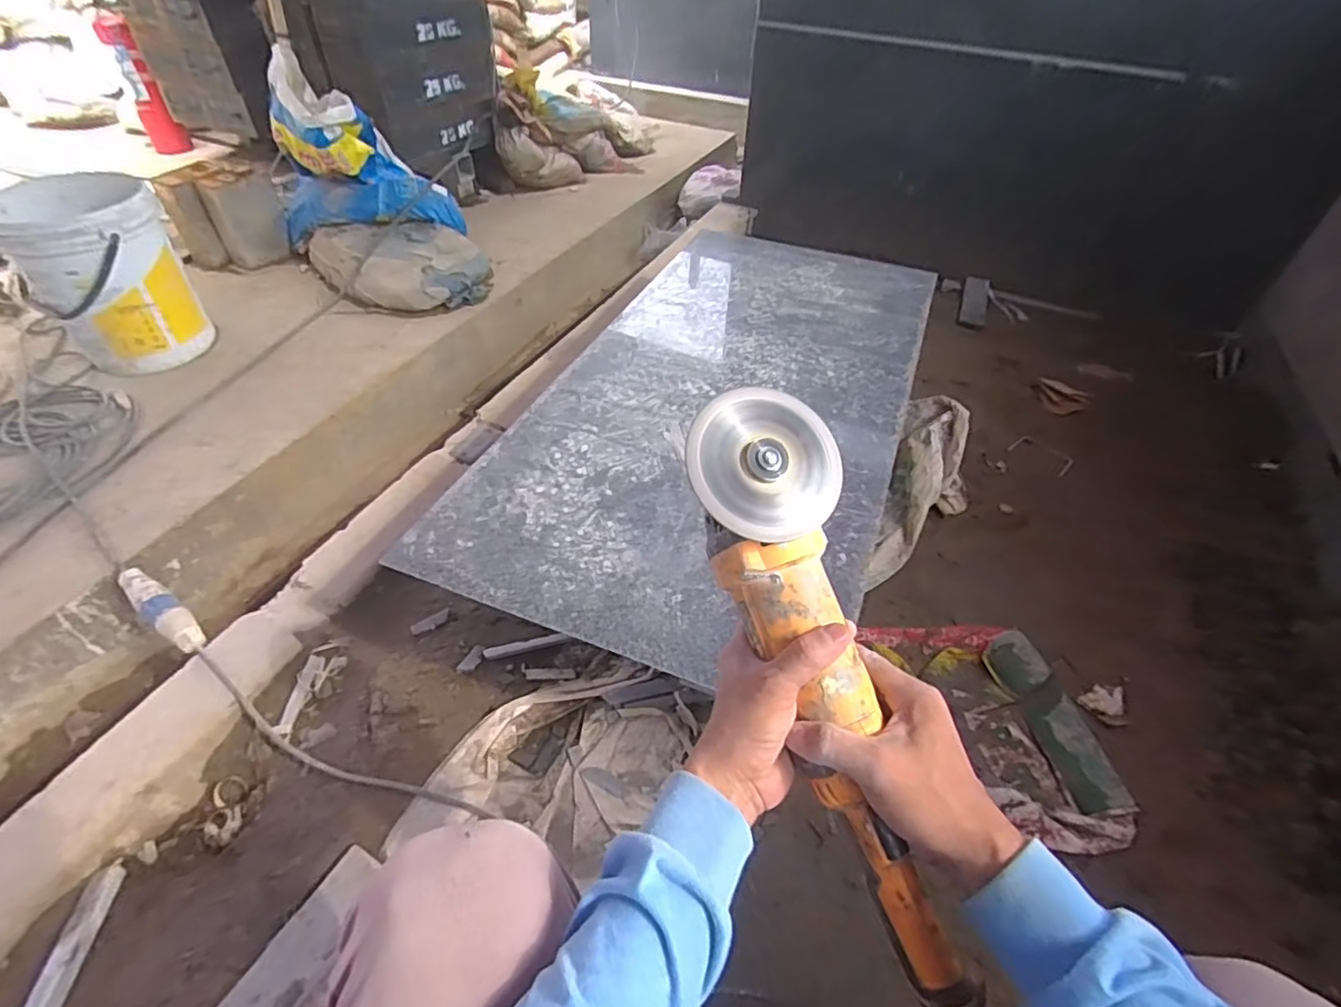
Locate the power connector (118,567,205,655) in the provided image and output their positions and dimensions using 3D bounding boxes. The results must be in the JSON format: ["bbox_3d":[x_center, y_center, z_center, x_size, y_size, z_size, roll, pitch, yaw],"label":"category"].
[{"bbox_3d":[-0.838,0.170,1.014,0.232,0.045,0.051,29,51,23],"label":"power connector"}]

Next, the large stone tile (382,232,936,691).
[{"bbox_3d":[0.118,-0.240,1.161,0.620,0.033,1.234,17,47,13],"label":"large stone tile"}]

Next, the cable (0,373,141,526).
[{"bbox_3d":[-1.380,-0.155,1.257,0.482,0.041,0.623,-21,51,-22],"label":"cable"}]

